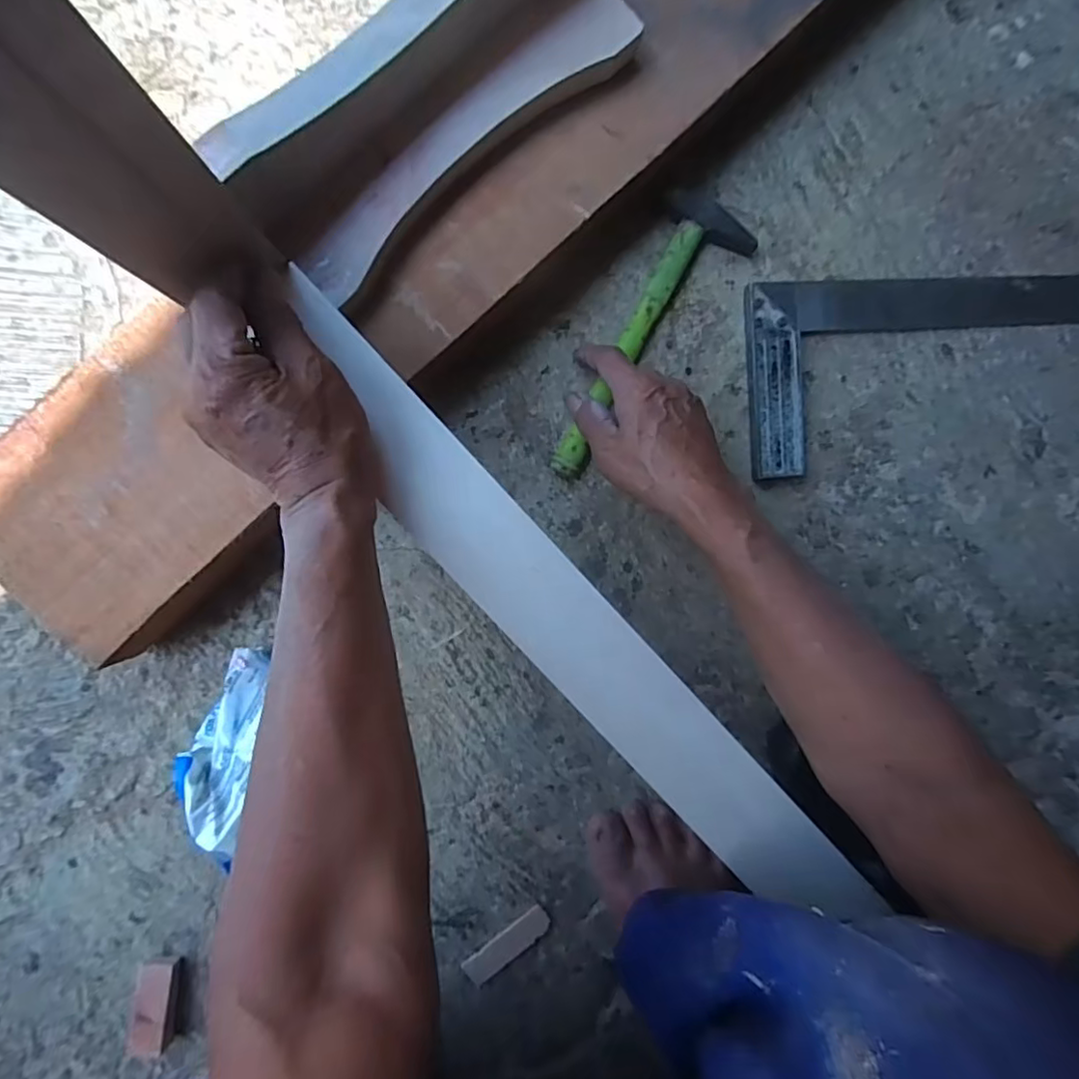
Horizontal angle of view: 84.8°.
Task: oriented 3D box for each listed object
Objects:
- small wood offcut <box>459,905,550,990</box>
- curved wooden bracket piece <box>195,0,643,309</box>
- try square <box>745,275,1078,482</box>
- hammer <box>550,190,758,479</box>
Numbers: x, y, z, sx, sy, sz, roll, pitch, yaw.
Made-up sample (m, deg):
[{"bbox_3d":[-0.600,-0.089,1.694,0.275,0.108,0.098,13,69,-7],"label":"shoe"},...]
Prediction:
[{"bbox_3d":[-0.026,0.336,0.489,0.080,0.004,0.025,-39,95,-2],"label":"small wood offcut"},{"bbox_3d":[-0.057,-0.263,0.346,0.265,0.074,0.083,-43,95,-1],"label":"curved wooden bracket piece"},{"bbox_3d":[0.342,-0.140,0.490,0.347,0.016,0.152,-5,93,-4],"label":"try square"},{"bbox_3d":[0.083,-0.155,0.464,0.071,0.018,0.240,30,91,-5],"label":"hammer"}]

